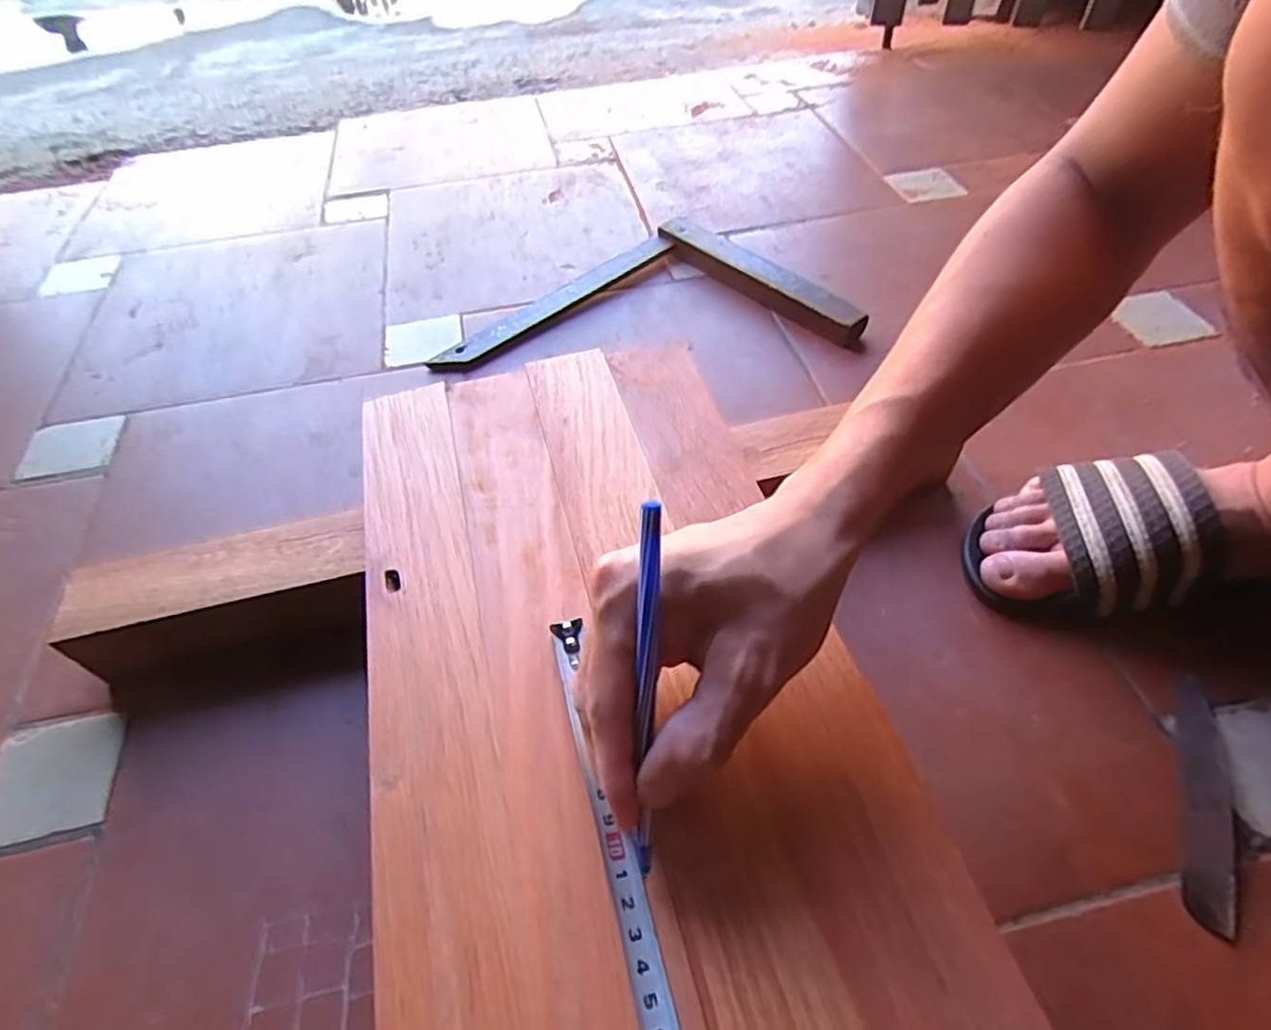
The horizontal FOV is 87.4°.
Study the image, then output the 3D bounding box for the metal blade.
[{"bbox_3d":[0.309,0.151,0.359,0.024,0.004,0.136,20,54,18],"label":"metal blade"}]

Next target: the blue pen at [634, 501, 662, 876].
[{"bbox_3d":[0.004,0.063,0.231,0.007,0.135,0.005,2,11,4],"label":"blue pen"}]

